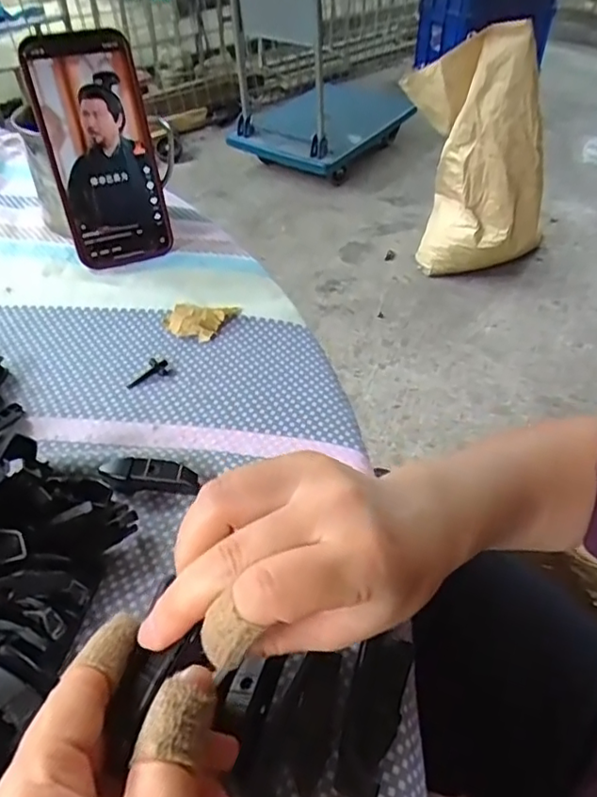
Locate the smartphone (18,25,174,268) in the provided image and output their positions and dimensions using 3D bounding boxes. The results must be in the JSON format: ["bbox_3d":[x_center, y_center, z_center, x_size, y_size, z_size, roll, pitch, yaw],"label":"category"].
[{"bbox_3d":[-0.147,-0.183,0.444,0.077,0.158,0.012,-18,24,-18],"label":"smartphone"}]

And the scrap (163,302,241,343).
[{"bbox_3d":[-0.070,-0.056,0.415,0.045,0.010,0.036,15,47,13],"label":"scrap"}]

